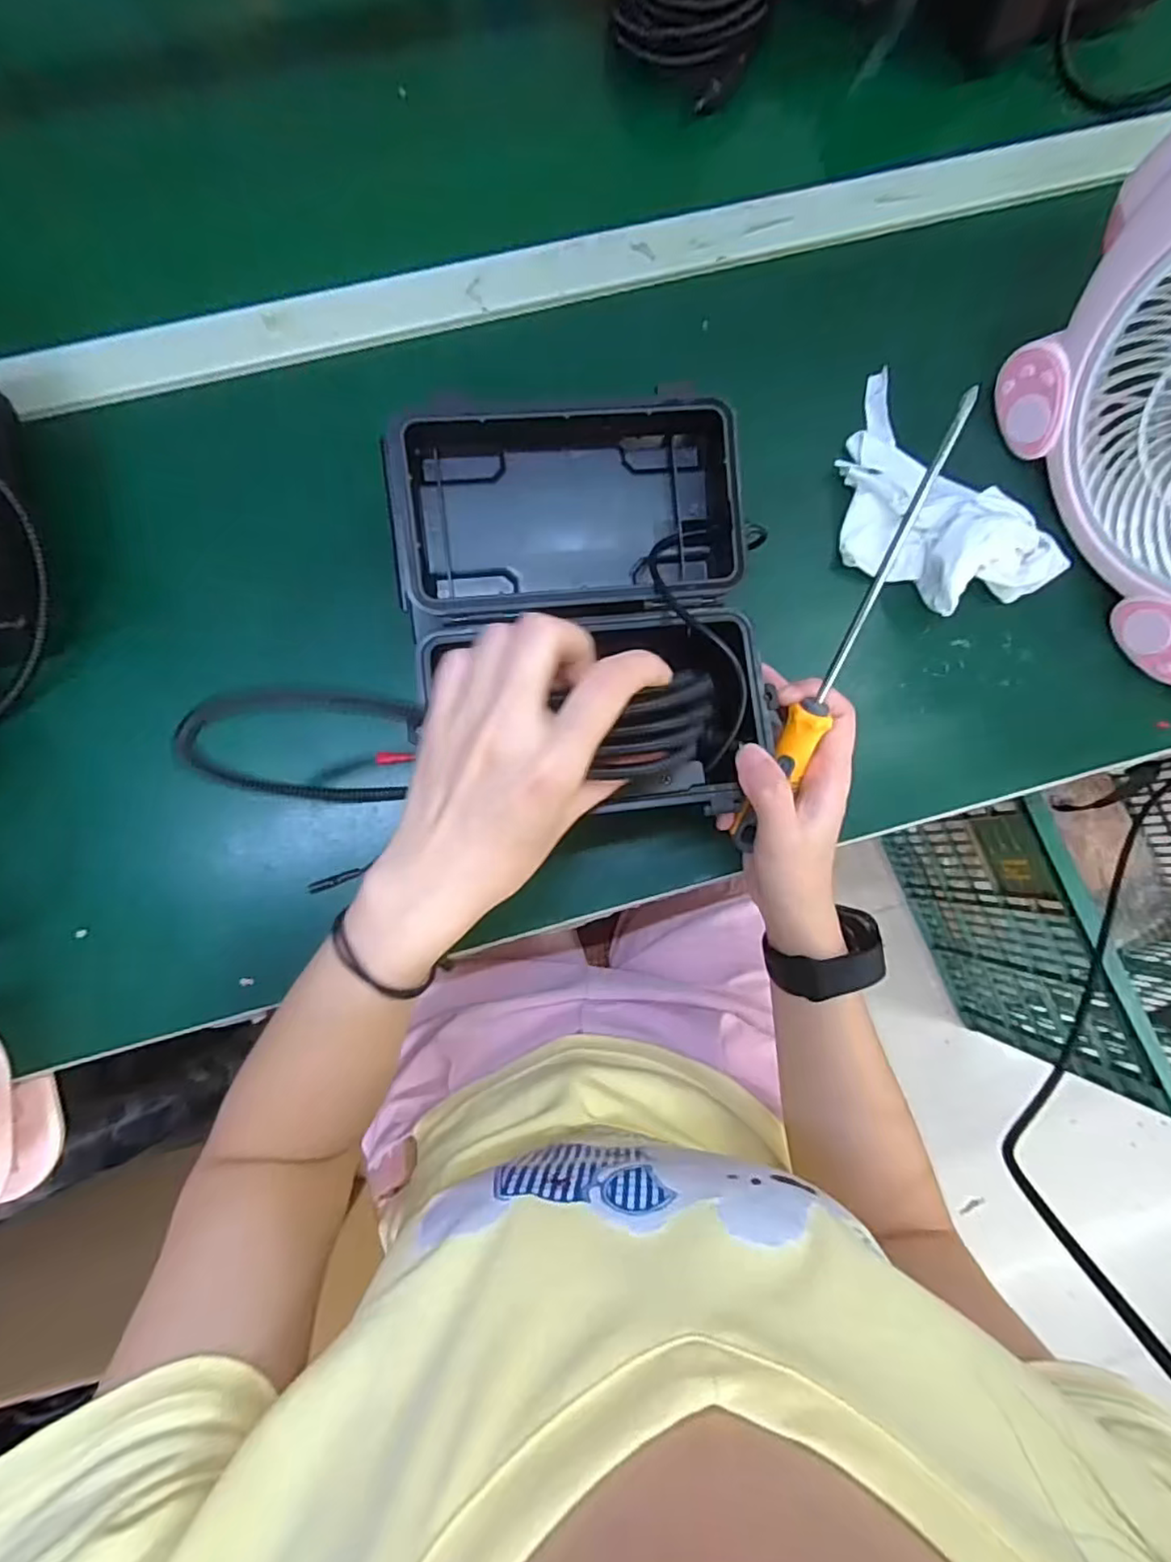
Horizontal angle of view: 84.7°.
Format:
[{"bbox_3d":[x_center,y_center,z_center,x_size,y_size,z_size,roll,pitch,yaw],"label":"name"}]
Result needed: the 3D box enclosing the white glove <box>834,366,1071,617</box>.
[{"bbox_3d":[0.219,-0.179,0.416,0.105,0.046,0.179,-39,86,-5],"label":"white glove"}]

